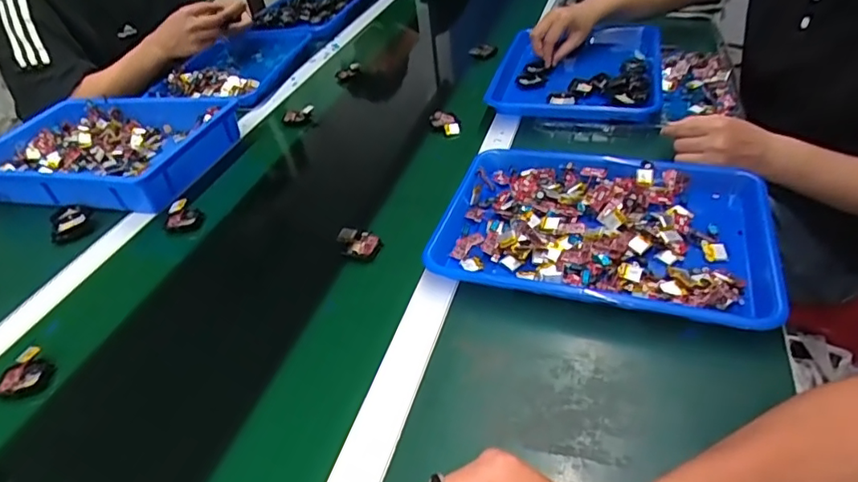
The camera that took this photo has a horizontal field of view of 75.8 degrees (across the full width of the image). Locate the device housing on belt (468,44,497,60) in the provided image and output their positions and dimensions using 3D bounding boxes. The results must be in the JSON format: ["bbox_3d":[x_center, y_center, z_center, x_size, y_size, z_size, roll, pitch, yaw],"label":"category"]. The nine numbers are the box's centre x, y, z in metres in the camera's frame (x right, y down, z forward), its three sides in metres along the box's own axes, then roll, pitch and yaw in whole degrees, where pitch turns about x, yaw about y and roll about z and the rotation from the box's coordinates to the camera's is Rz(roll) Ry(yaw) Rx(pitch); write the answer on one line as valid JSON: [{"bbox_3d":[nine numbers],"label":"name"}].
[{"bbox_3d":[0.107,-0.373,1.090,0.018,0.028,0.083,-29,25,-27],"label":"device housing on belt"}]

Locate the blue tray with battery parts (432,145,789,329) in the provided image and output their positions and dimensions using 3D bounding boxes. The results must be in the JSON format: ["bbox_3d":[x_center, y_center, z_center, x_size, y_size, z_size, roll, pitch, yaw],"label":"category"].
[{"bbox_3d":[0.188,-0.019,0.604,0.338,0.037,0.247,6,40,22],"label":"blue tray with battery parts"}]

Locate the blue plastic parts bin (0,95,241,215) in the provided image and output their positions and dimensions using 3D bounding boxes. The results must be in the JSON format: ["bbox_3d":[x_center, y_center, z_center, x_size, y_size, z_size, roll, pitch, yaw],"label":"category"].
[{"bbox_3d":[-0.515,-0.147,0.870,0.367,0.061,0.244,4,40,20],"label":"blue plastic parts bin"}]

